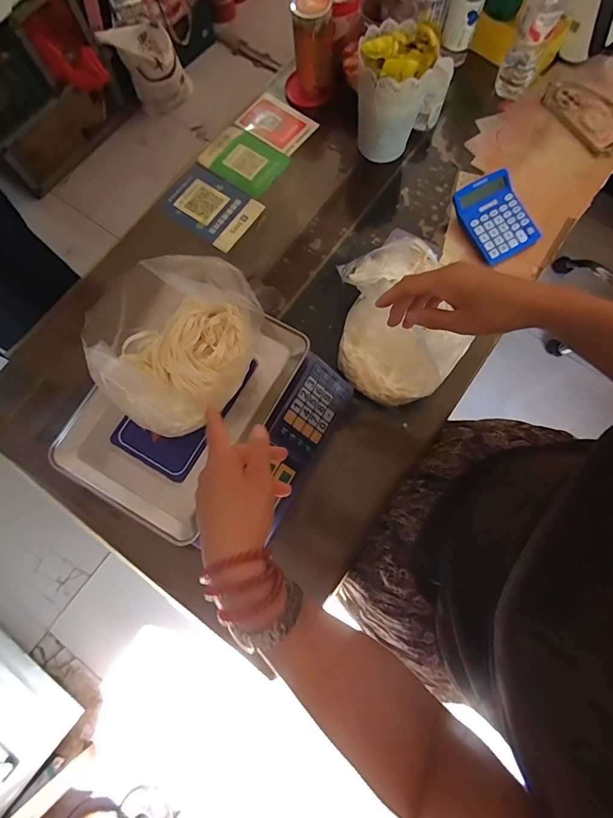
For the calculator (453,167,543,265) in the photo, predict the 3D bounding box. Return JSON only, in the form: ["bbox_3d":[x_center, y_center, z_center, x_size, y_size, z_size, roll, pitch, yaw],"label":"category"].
[{"bbox_3d":[0.345,-0.347,0.746,0.114,0.039,0.146,-29,77,-6],"label":"calculator"}]

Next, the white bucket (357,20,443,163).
[{"bbox_3d":[0.150,-0.558,0.744,0.123,0.183,0.124,18,77,6],"label":"white bucket"}]

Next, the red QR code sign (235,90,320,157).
[{"bbox_3d":[-0.063,-0.592,0.852,0.151,0.008,0.100,37,81,11],"label":"red QR code sign"}]

